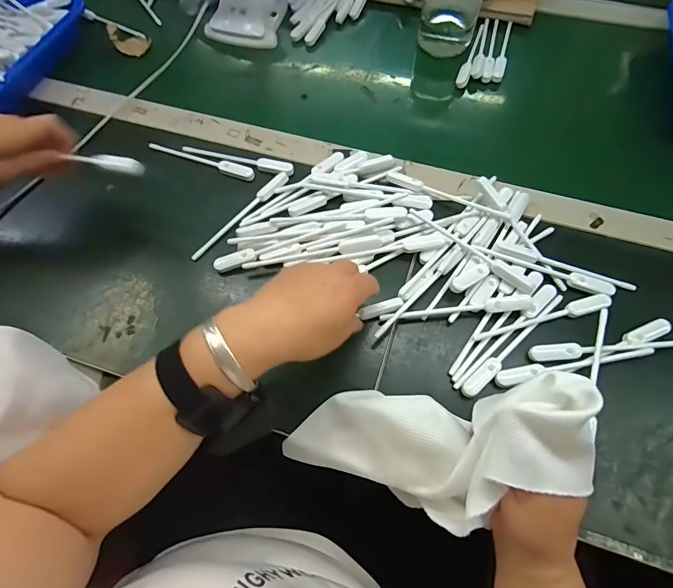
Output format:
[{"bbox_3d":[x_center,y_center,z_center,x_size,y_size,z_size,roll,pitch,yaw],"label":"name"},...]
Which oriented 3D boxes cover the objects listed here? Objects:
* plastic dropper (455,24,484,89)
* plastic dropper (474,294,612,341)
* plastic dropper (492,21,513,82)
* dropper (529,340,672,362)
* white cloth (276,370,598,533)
[{"bbox_3d":[0.189,-0.339,0.565,0.016,0.012,0.142,17,67,9],"label":"plastic dropper"},{"bbox_3d":[0.196,0.022,0.382,0.135,0.009,0.017,-13,66,-5],"label":"plastic dropper"},{"bbox_3d":[0.234,-0.341,0.566,0.015,0.012,0.133,16,67,8],"label":"plastic dropper"},{"bbox_3d":[0.247,0.048,0.367,0.141,0.011,0.017,-4,65,-1],"label":"dropper"},{"bbox_3d":[0.070,0.118,0.310,0.234,0.047,0.096,-13,61,29],"label":"white cloth"}]

